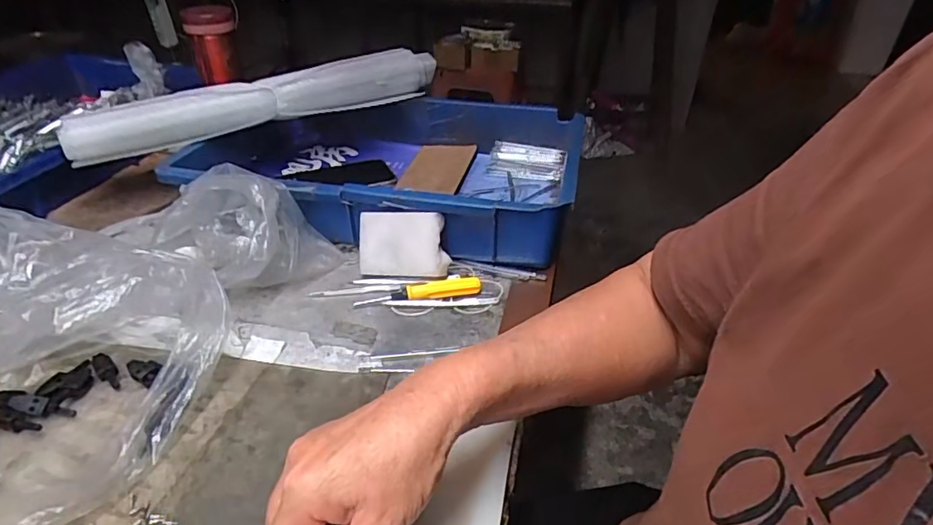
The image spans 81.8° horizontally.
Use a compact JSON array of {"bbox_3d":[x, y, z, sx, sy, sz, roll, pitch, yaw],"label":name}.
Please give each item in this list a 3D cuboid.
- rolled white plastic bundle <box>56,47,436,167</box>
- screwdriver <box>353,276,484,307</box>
[{"bbox_3d":[-0.231,-0.199,0.650,0.438,0.064,0.042,-19,39,-27],"label":"rolled white plastic bundle"},{"bbox_3d":[-0.044,0.027,0.504,0.115,0.019,0.016,-3,33,-7],"label":"screwdriver"}]

